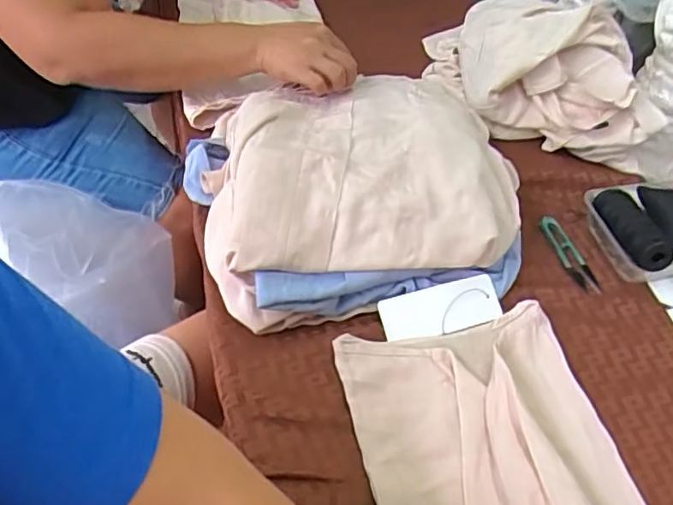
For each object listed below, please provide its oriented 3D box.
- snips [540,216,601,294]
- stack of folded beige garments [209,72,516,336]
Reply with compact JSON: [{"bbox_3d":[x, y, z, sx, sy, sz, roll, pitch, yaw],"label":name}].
[{"bbox_3d":[0.252,0.000,0.642,0.027,0.010,0.101,-9,49,-15],"label":"snips"},{"bbox_3d":[0.018,-0.084,0.636,0.320,0.090,0.308,-8,49,-13],"label":"stack of folded beige garments"}]

